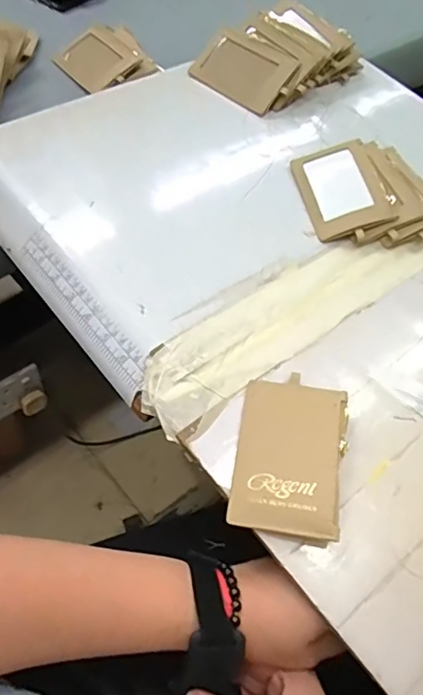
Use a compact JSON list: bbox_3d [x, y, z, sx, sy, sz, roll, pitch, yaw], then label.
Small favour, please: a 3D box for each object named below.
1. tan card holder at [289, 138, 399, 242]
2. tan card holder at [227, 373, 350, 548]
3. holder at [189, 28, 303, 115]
[{"bbox_3d":[0.126,-0.157,0.516,0.075,0.011,0.113,-22,61,13],"label":"tan card holder"},{"bbox_3d":[0.056,0.075,0.376,0.073,0.019,0.113,12,57,1],"label":"tan card holder"},{"bbox_3d":[0.037,-0.315,0.597,0.110,0.006,0.069,35,98,13],"label":"holder"}]

